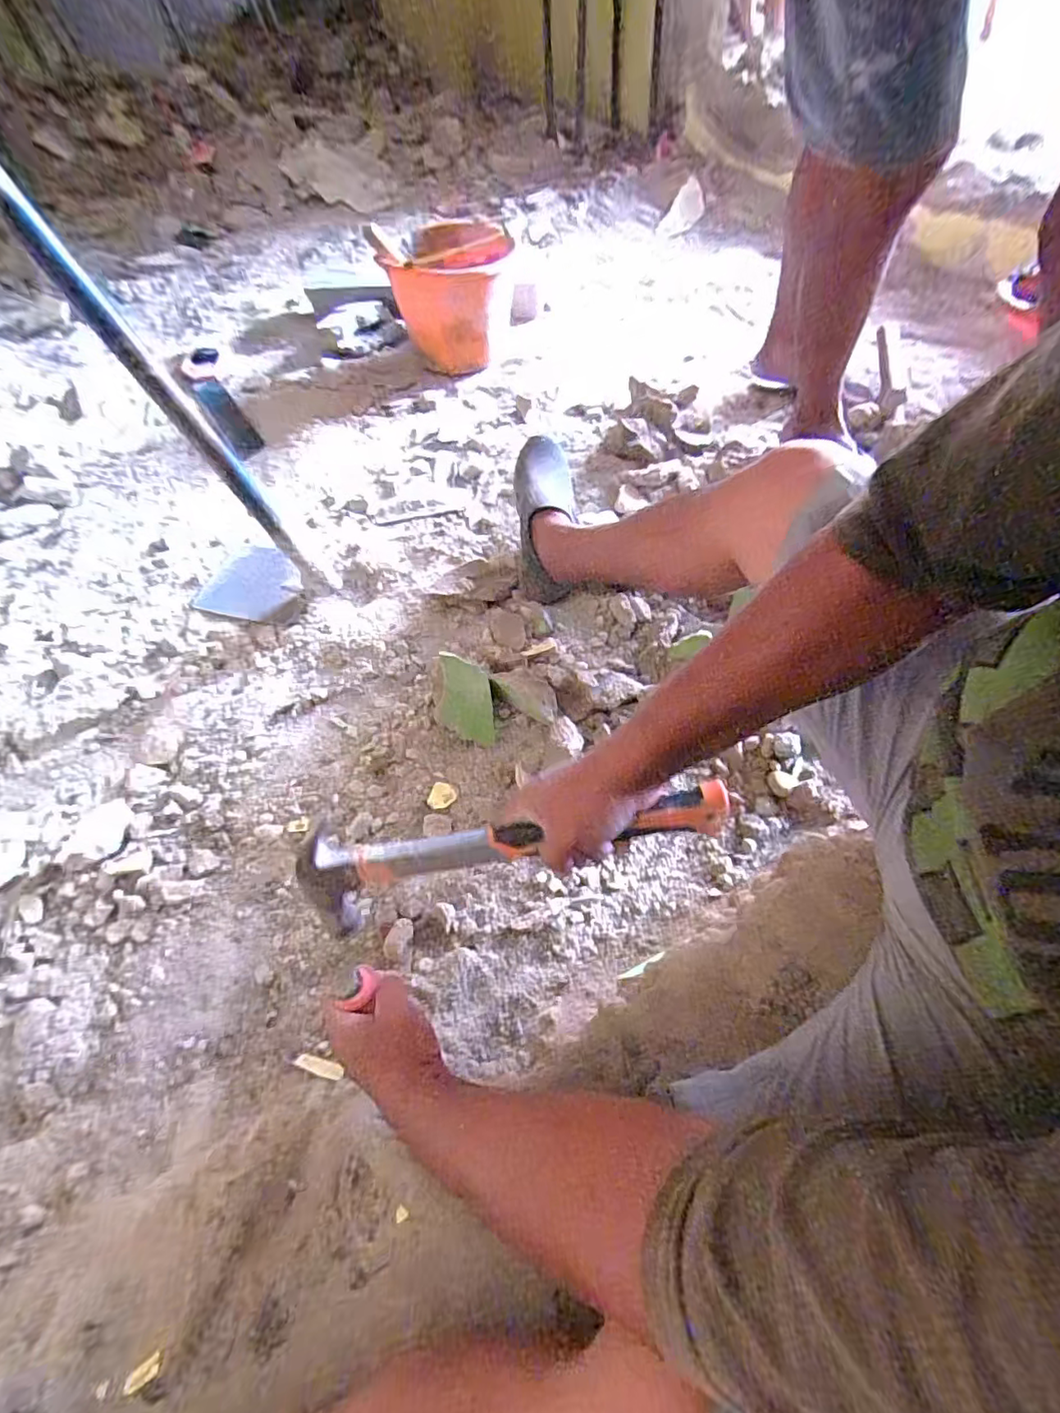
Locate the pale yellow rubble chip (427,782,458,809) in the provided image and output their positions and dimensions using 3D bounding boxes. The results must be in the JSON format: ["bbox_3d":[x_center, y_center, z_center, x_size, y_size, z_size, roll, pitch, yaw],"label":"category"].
[{"bbox_3d":[-0.112,0.116,0.739,0.031,0.010,0.036,18,60,15],"label":"pale yellow rubble chip"}]

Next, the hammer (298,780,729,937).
[{"bbox_3d":[-0.016,0.113,0.459,0.334,0.084,0.034,-12,22,5],"label":"hammer"}]

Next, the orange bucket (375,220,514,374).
[{"bbox_3d":[-0.166,-0.857,1.242,0.268,0.245,0.252,0,57,5],"label":"orange bucket"}]

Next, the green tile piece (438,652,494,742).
[{"bbox_3d":[-0.085,-0.011,0.757,0.069,0.009,0.119,-6,91,-17],"label":"green tile piece"}]

